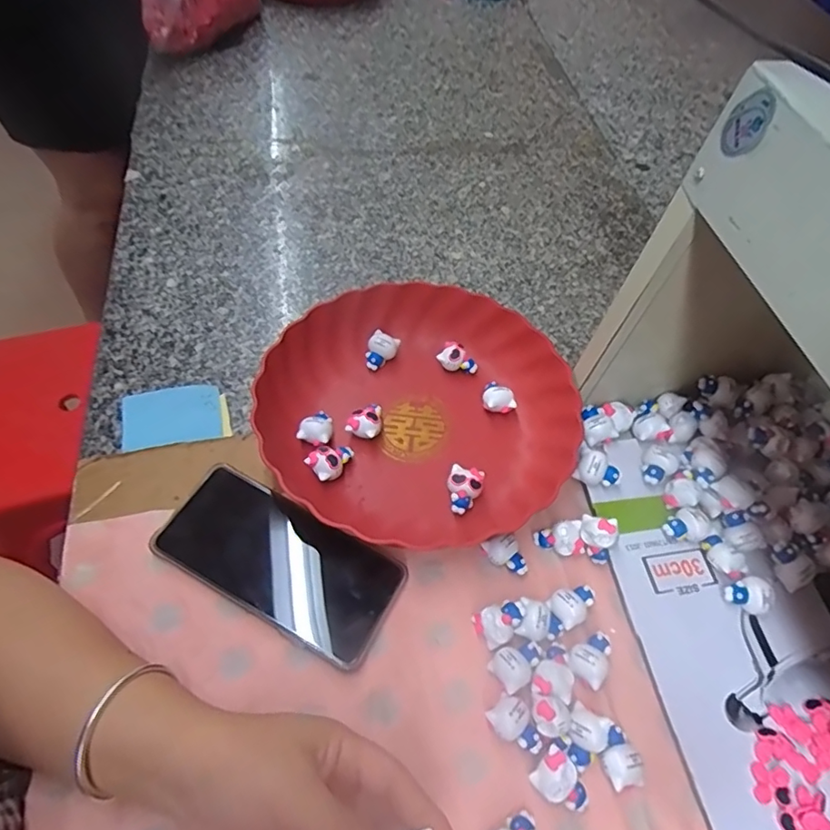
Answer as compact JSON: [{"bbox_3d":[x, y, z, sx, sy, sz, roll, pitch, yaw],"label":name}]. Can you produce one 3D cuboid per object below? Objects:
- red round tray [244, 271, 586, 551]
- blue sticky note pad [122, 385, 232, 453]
[{"bbox_3d":[0.007,-0.006,0.440,0.239,0.048,0.227,3,56,-4],"label":"red round tray"},{"bbox_3d":[-0.197,0.000,0.443,0.081,0.009,0.056,-10,58,-12],"label":"blue sticky note pad"}]

